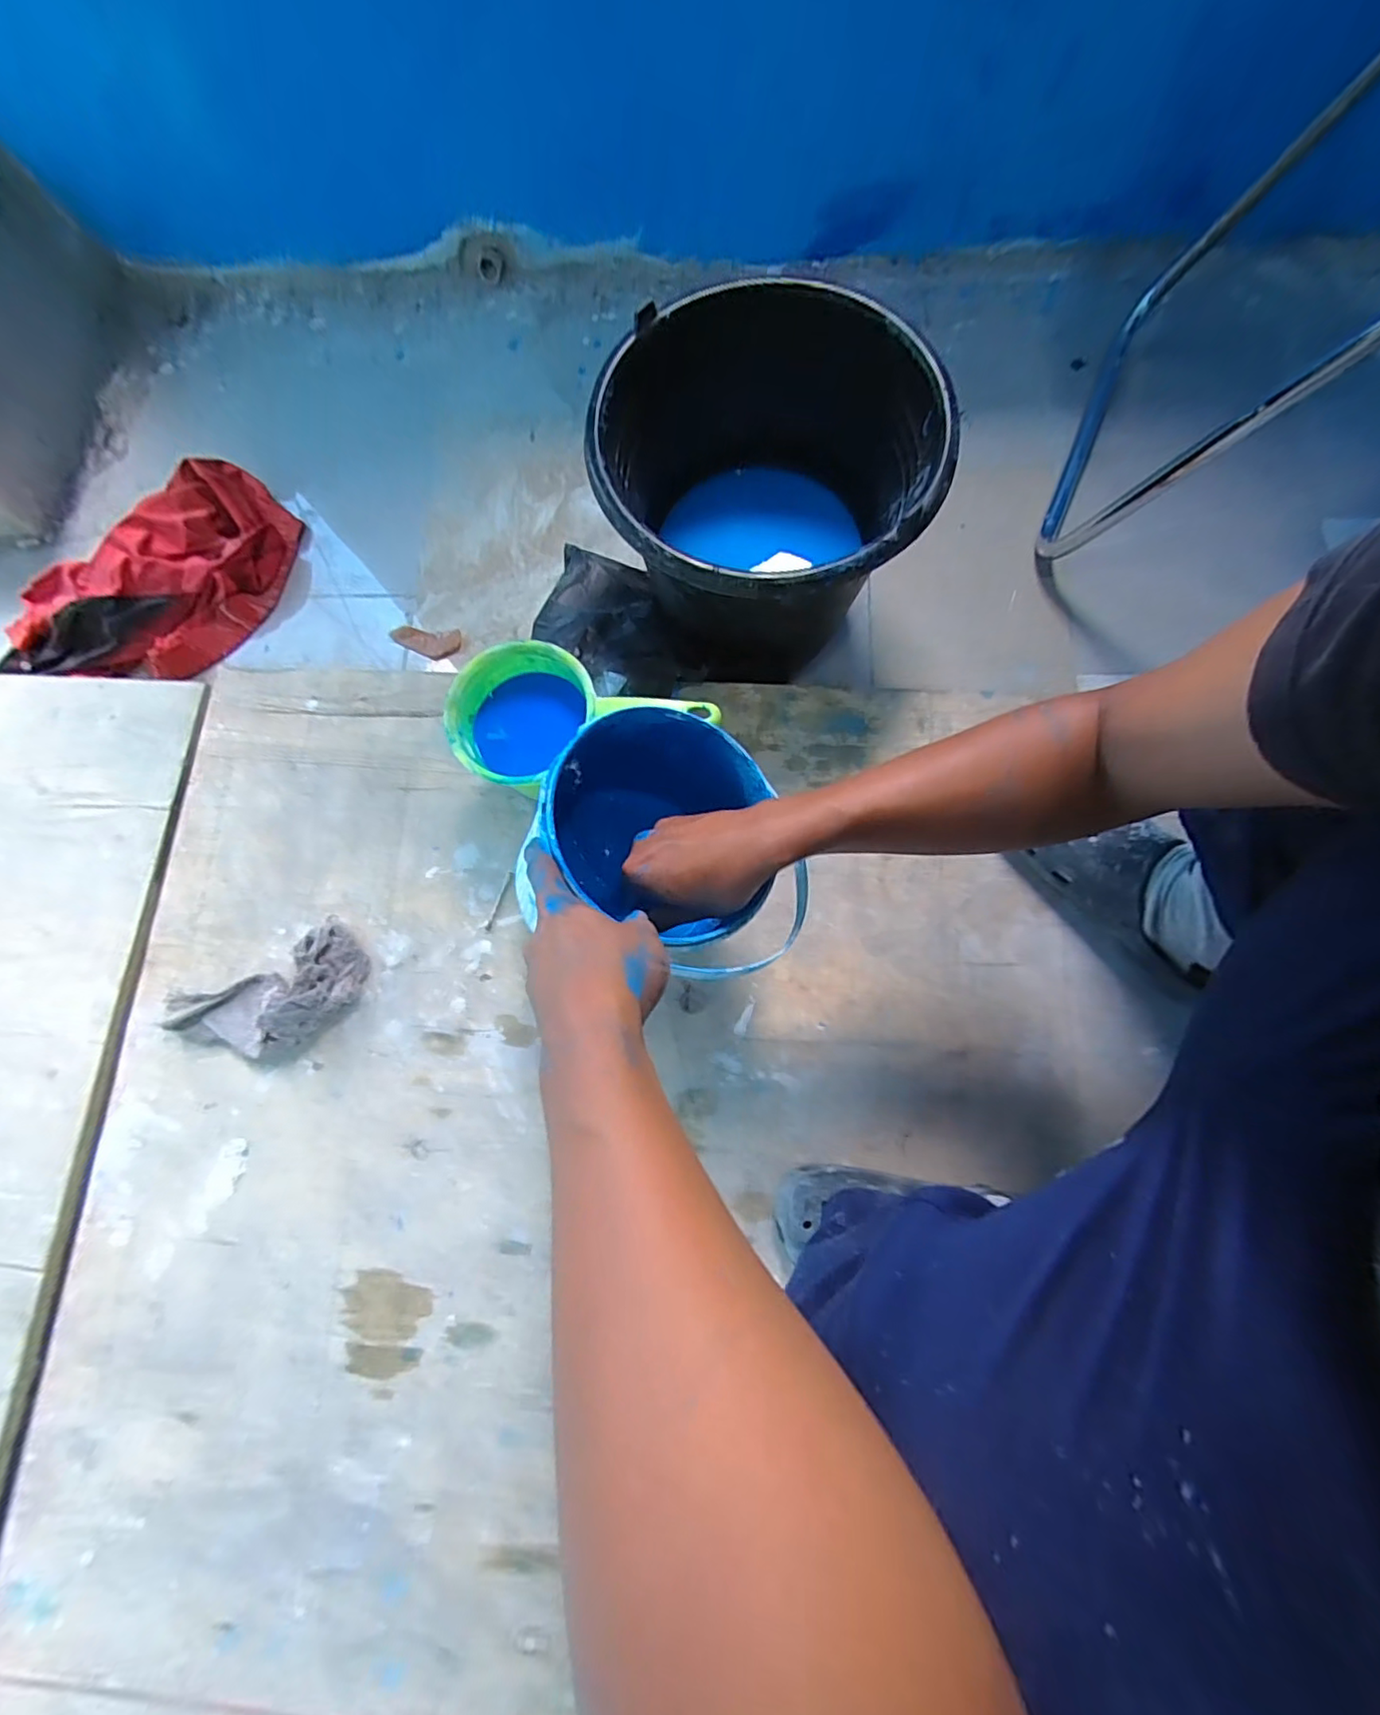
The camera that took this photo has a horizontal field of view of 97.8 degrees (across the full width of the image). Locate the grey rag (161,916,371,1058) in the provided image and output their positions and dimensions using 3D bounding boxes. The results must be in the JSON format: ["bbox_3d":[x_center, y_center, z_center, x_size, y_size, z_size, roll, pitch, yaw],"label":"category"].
[{"bbox_3d":[-0.424,0.144,0.603,0.190,0.031,0.101,-29,77,-8],"label":"grey rag"}]

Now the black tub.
[{"bbox_3d":[0.072,-0.354,0.649,0.317,0.260,0.310,-1,78,4],"label":"black tub"}]

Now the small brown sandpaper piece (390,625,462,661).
[{"bbox_3d":[-0.353,-0.287,0.805,0.093,0.012,0.042,4,78,5],"label":"small brown sandpaper piece"}]

